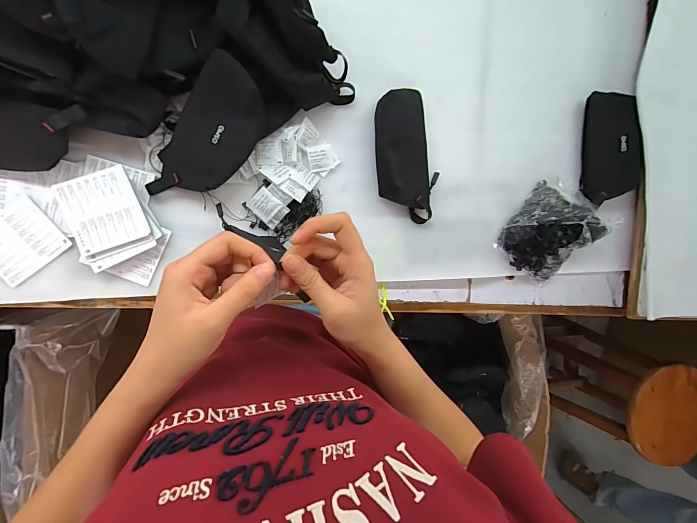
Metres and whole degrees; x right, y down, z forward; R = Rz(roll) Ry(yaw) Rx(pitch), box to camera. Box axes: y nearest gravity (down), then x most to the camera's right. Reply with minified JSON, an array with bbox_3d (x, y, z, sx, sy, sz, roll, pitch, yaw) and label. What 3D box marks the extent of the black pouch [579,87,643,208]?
[{"bbox_3d":[0.462,-0.202,0.587,0.084,0.020,0.186,1,88,35],"label":"black pouch"}]

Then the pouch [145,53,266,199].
[{"bbox_3d":[-0.201,-0.175,0.467,0.114,0.040,0.207,34,100,-25],"label":"pouch"}]

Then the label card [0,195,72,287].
[{"bbox_3d":[-0.459,-0.028,0.465,0.098,0.004,0.088,-40,99,-6],"label":"label card"}]

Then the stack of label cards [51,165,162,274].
[{"bbox_3d":[-0.337,-0.061,0.472,0.096,0.030,0.121,-26,97,-8],"label":"stack of label cards"}]

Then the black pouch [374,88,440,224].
[{"bbox_3d":[0.095,-0.170,0.534,0.098,0.044,0.207,-6,94,-10],"label":"black pouch"}]

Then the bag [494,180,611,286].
[{"bbox_3d":[0.350,-0.051,0.567,0.125,0.056,0.153,36,87,-10],"label":"bag"}]

